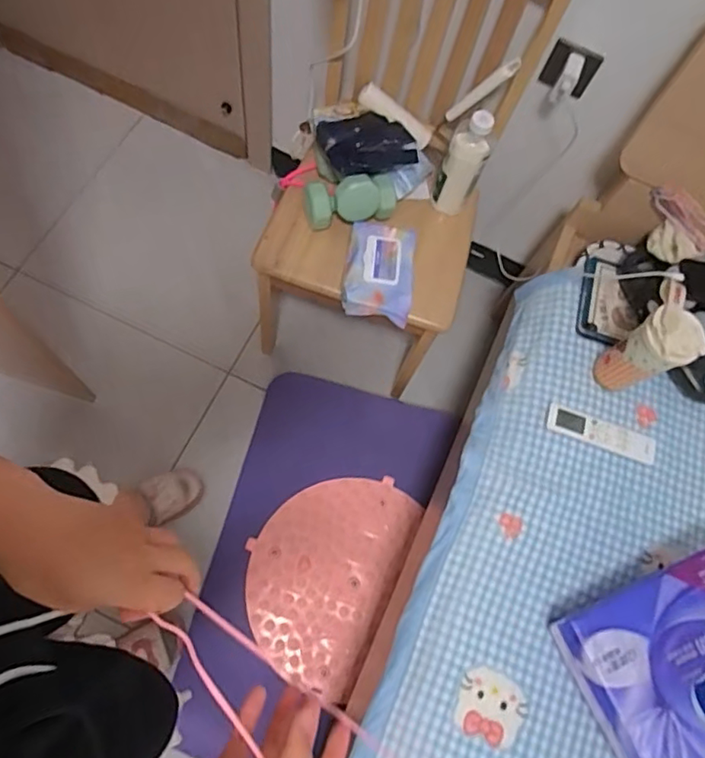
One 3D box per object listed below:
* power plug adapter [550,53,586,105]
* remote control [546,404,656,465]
[{"bbox_3d":[0.370,-0.515,0.974,0.033,0.030,0.082,29,114,5],"label":"power plug adapter"},{"bbox_3d":[0.424,0.095,0.963,0.193,0.016,0.049,19,78,3],"label":"remote control"}]

